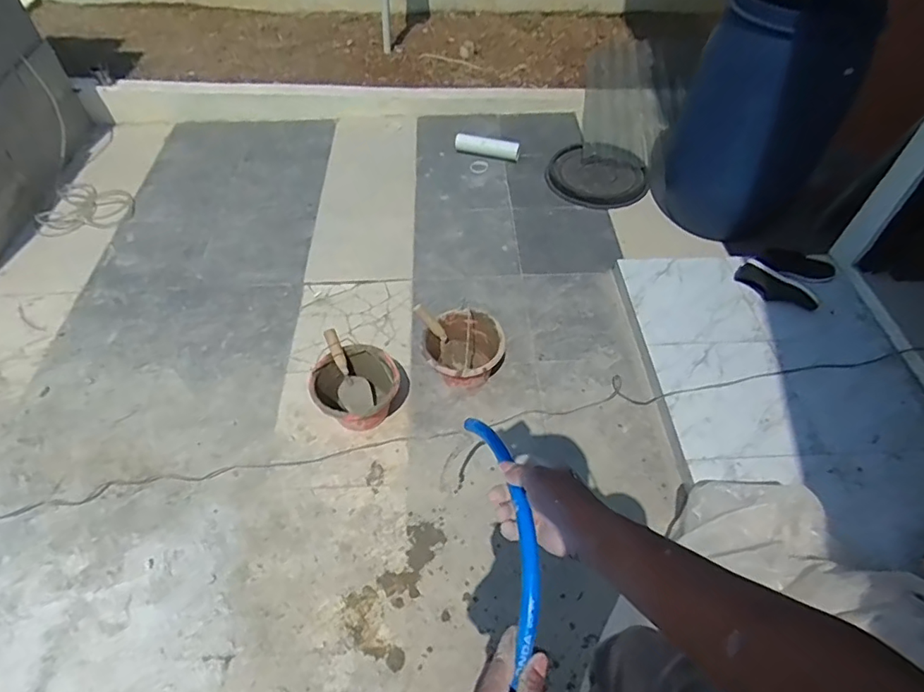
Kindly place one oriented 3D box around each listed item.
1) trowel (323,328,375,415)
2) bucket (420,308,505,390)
[{"bbox_3d":[-0.338,0.077,1.591,0.096,0.266,0.037,-26,20,-19],"label":"trowel"},{"bbox_3d":[0.006,0.026,1.673,0.241,0.172,0.230,1,51,-2],"label":"bucket"}]

